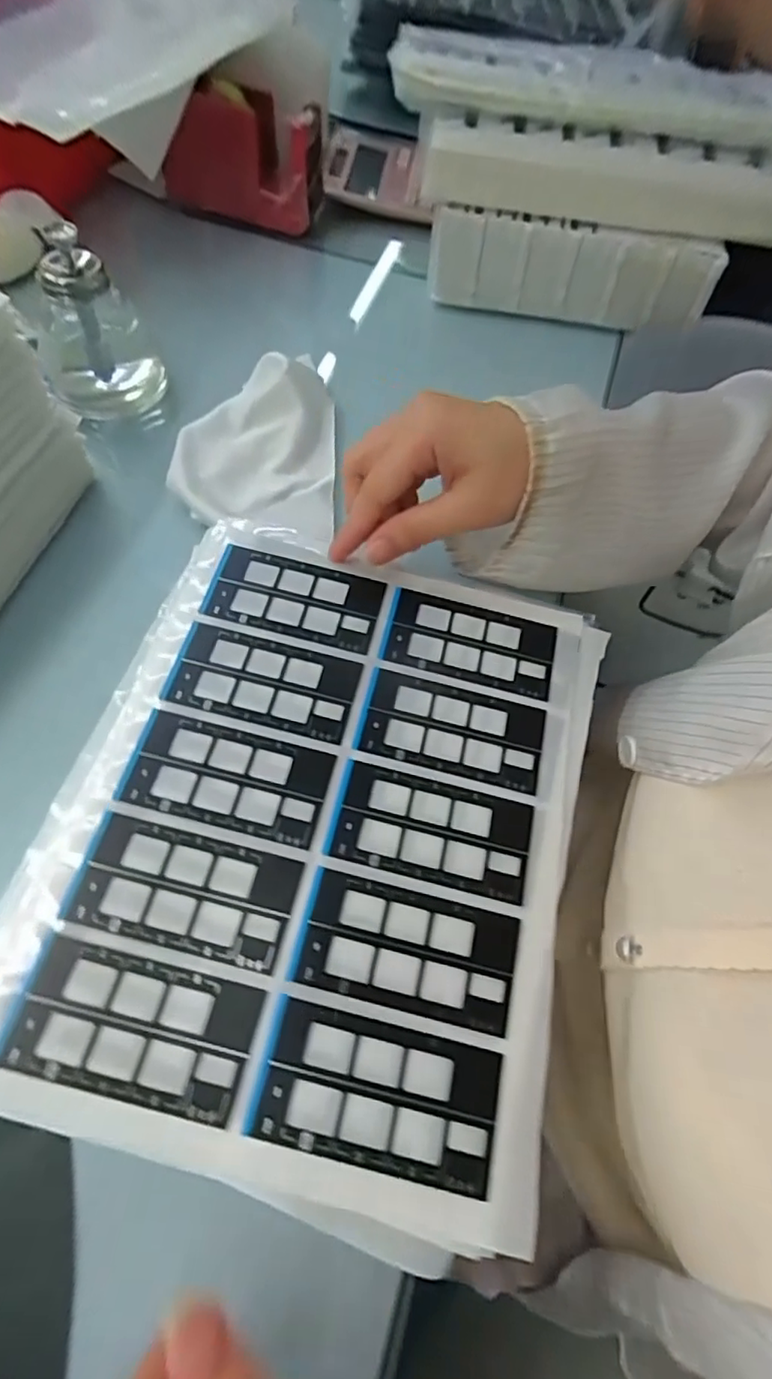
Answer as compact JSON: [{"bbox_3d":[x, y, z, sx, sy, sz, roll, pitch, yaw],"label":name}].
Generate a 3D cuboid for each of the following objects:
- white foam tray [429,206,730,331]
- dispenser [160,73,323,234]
[{"bbox_3d":[0.150,-0.338,0.488,0.223,0.071,0.019,8,63,-1],"label":"white foam tray"},{"bbox_3d":[-0.124,-0.455,0.512,0.133,0.079,0.050,17,64,3],"label":"dispenser"}]

